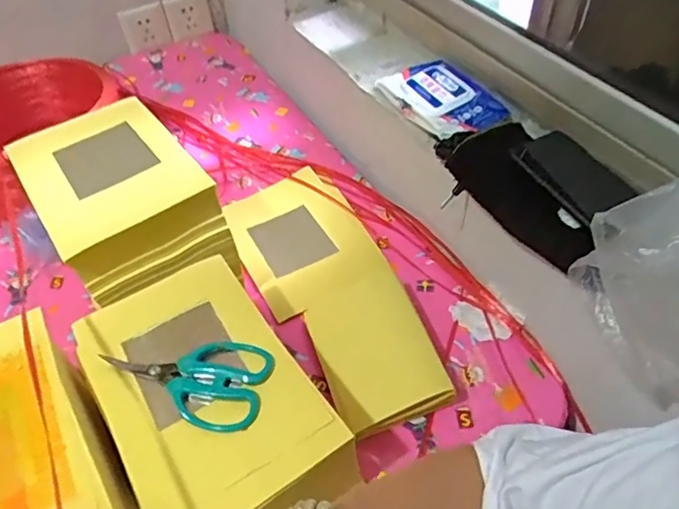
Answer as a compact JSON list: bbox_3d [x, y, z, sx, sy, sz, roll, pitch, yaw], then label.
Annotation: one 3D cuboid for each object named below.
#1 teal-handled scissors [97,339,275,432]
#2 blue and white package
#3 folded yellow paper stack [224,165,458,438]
[{"bbox_3d":[-0.138,0.109,0.498,0.146,0.011,0.080,10,49,11],"label":"teal-handled scissors"},{"bbox_3d":[0.126,-0.202,0.703,0.092,0.040,0.171,-24,51,-18],"label":"blue and white package"},{"bbox_3d":[-0.011,0.031,0.682,0.157,0.033,0.407,-23,51,-17],"label":"folded yellow paper stack"}]

